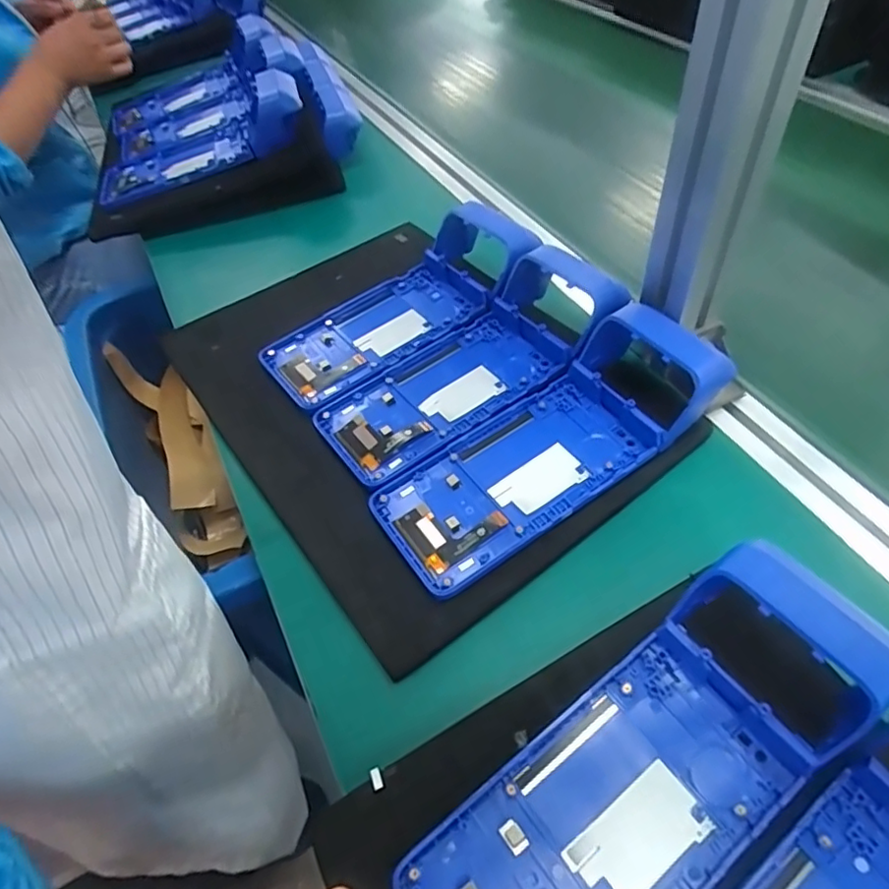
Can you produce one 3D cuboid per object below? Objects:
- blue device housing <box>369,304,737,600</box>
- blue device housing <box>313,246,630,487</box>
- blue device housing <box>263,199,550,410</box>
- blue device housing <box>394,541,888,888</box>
[{"bbox_3d":[0.066,-0.005,0.355,0.224,0.041,0.085,-31,54,-16],"label":"blue device housing"},{"bbox_3d":[0.019,-0.058,0.400,0.216,0.040,0.092,-33,55,-18],"label":"blue device housing"},{"bbox_3d":[-0.033,-0.111,0.452,0.218,0.045,0.088,-32,55,-17],"label":"blue device housing"},{"bbox_3d":[0.086,0.131,0.243,0.221,0.043,0.083,-33,55,-18],"label":"blue device housing"}]

